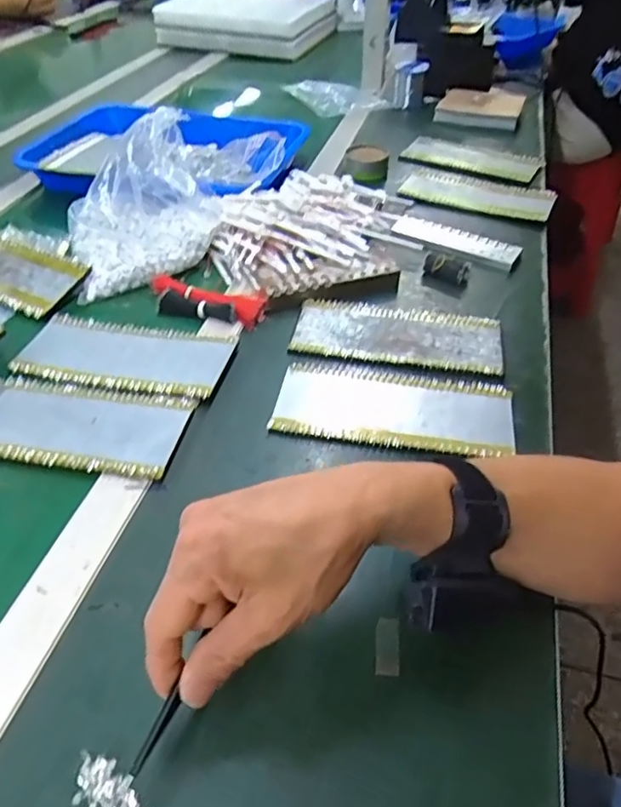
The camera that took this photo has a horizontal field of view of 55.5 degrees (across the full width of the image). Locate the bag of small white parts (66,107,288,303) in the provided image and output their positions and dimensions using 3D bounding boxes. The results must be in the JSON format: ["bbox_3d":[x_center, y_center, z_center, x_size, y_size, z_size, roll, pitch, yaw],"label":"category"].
[{"bbox_3d":[-0.150,-0.261,0.688,0.134,0.138,0.307,33,52,29],"label":"bag of small white parts"}]

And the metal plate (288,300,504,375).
[{"bbox_3d":[0.086,-0.070,0.584,0.198,0.007,0.088,8,43,8],"label":"metal plate"}]

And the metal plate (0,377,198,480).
[{"bbox_3d":[-0.206,0.016,0.498,0.197,0.009,0.088,8,44,7],"label":"metal plate"}]

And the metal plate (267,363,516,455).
[{"bbox_3d":[0.072,0.004,0.510,0.197,0.010,0.085,8,44,7],"label":"metal plate"}]

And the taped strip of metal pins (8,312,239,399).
[{"bbox_3d":[-0.178,-0.047,0.565,0.198,0.008,0.091,7,43,10],"label":"taped strip of metal pins"}]

